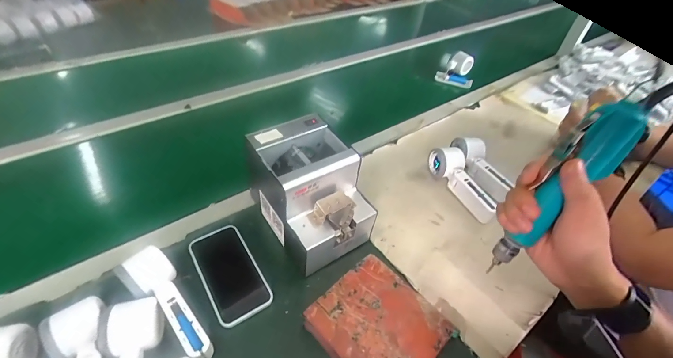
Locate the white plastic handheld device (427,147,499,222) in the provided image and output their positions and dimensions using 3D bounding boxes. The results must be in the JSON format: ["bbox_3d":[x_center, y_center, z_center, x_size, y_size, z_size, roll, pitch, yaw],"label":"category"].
[{"bbox_3d":[0.255,0.004,0.631,0.054,0.060,0.173,-19,50,-23],"label":"white plastic handheld device"}]

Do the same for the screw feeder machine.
[{"bbox_3d":[-0.039,0.021,0.489,0.124,0.159,0.170,-26,53,-28],"label":"screw feeder machine"}]

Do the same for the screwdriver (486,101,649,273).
[{"bbox_3d":[0.218,0.017,0.319,0.034,0.198,0.044,-5,39,-45],"label":"screwdriver"}]

